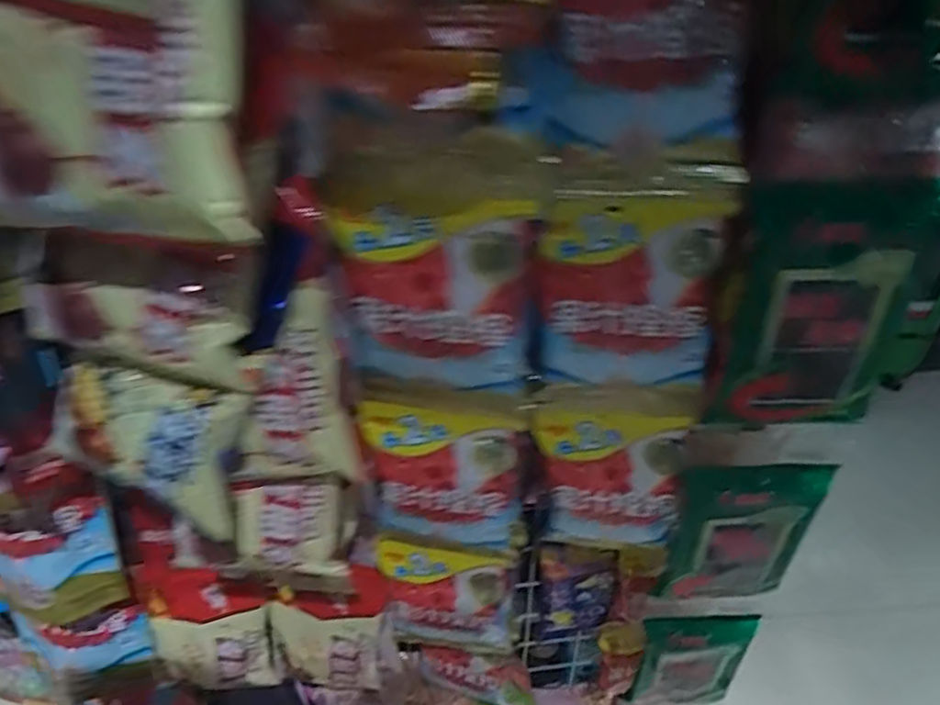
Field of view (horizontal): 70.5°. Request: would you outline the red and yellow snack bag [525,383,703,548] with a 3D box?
[{"bbox_3d":[0.084,0.074,0.418,0.094,0.132,0.022,8,40,10],"label":"red and yellow snack bag"}]

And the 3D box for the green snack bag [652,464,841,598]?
[{"bbox_3d":[0.171,0.116,0.421,0.085,0.124,0.018,2,40,3],"label":"green snack bag"}]

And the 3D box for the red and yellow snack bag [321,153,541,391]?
[{"bbox_3d":[-0.016,-0.035,0.317,0.093,0.116,0.036,-2,40,-2],"label":"red and yellow snack bag"}]

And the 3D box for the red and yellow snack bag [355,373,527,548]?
[{"bbox_3d":[-0.016,0.066,0.398,0.093,0.126,0.032,-1,40,-1],"label":"red and yellow snack bag"}]

